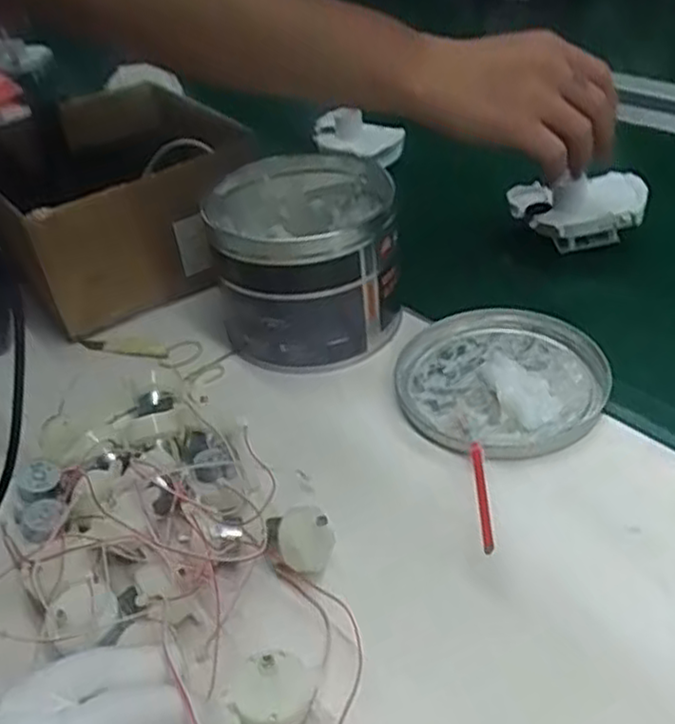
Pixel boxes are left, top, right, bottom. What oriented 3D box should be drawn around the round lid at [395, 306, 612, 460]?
[{"bbox_3d":[0.107,0.009,0.485,0.131,0.019,0.130,-5,38,4],"label":"round lid"}]

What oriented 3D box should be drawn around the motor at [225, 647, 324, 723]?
[{"bbox_3d":[-0.027,0.141,0.315,0.032,0.027,0.034,0,40,0],"label":"motor"}]

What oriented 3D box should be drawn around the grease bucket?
[{"bbox_3d":[-0.021,-0.075,0.536,0.126,0.105,0.136,-4,39,3],"label":"grease bucket"}]

